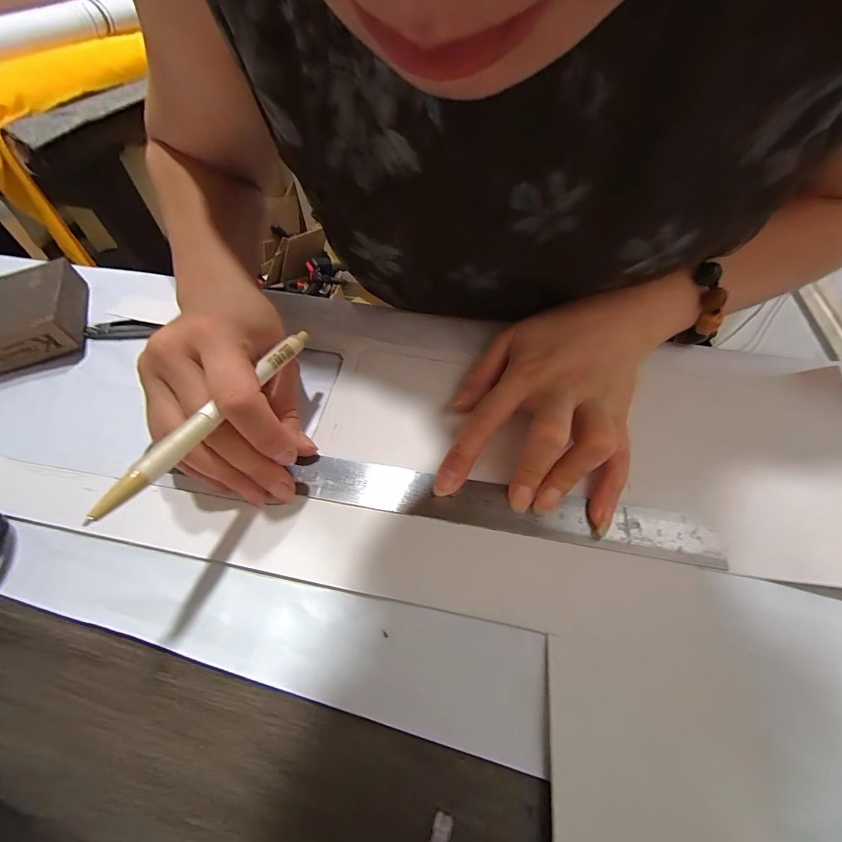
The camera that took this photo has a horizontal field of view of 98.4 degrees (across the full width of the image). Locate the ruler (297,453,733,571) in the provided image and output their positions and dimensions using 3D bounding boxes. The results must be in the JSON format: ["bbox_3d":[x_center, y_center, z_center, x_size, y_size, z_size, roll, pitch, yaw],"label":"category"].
[{"bbox_3d":[0.038,0.047,0.201,0.223,0.004,0.029,7,57,6],"label":"ruler"}]

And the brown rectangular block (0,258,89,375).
[{"bbox_3d":[-0.301,-0.084,0.282,0.078,0.030,0.097,-22,55,-15],"label":"brown rectangular block"}]

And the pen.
[{"bbox_3d":[-0.094,-0.009,0.176,0.008,0.007,0.138,15,44,11],"label":"pen"}]

